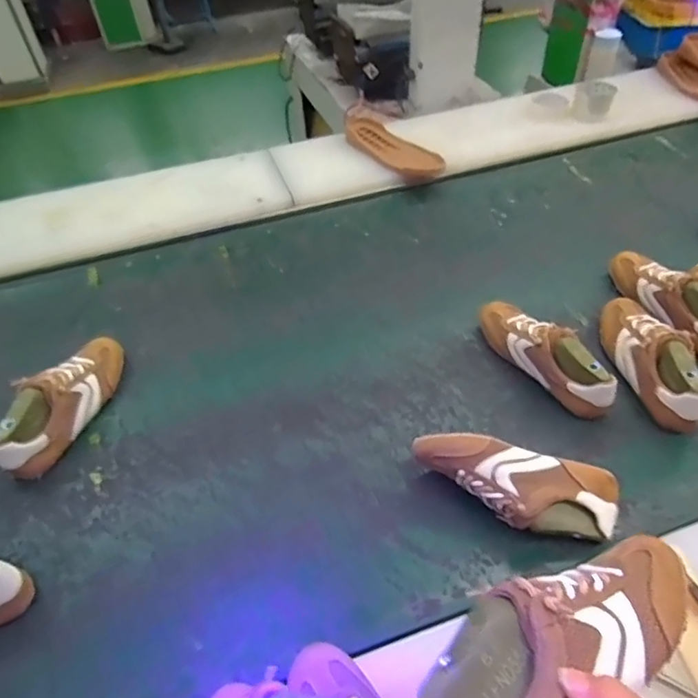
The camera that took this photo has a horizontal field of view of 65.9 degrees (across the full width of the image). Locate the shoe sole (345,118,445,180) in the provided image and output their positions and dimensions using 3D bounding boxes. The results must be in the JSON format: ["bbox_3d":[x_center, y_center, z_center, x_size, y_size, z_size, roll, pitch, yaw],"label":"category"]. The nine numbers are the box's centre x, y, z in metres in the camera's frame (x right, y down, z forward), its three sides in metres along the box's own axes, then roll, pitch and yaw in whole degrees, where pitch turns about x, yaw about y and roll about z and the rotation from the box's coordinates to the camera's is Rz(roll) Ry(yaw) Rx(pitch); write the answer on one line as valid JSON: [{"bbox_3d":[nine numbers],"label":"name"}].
[{"bbox_3d":[0.091,-0.463,1.231,0.091,0.031,0.272,-33,54,-25],"label":"shoe sole"}]

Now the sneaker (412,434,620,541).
[{"bbox_3d":[0.198,0.168,0.660,0.234,0.081,0.077,12,49,13],"label":"sneaker"}]

